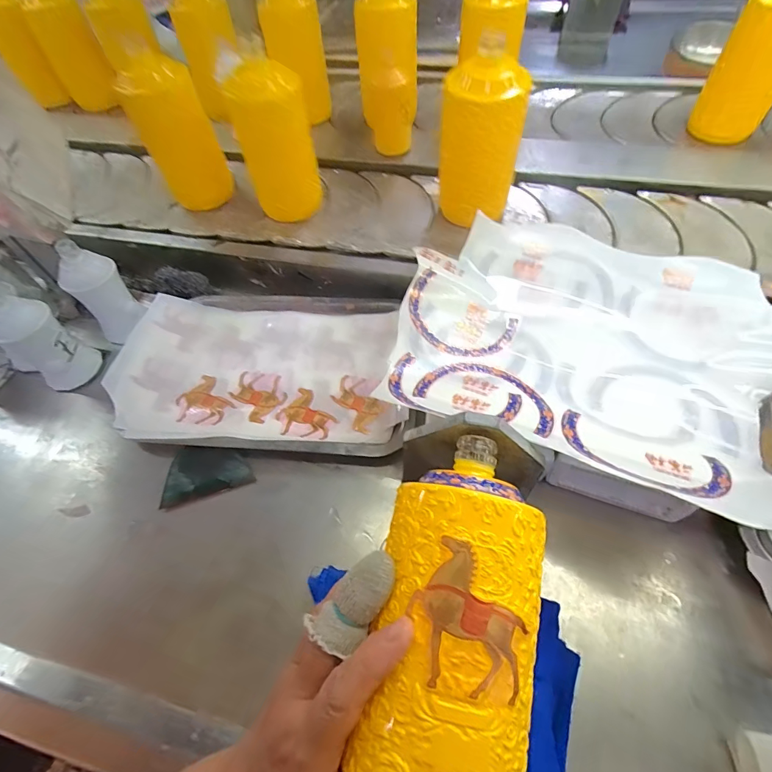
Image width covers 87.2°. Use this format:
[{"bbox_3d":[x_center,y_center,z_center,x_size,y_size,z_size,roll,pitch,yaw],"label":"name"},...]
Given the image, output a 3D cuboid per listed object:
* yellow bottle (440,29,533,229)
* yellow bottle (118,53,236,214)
[{"bbox_3d":[0.111,-0.276,0.469,0.078,0.170,0.069,-30,62,-13],"label":"yellow bottle"},{"bbox_3d":[-0.264,-0.312,0.522,0.089,0.162,0.070,-22,60,-9],"label":"yellow bottle"}]

